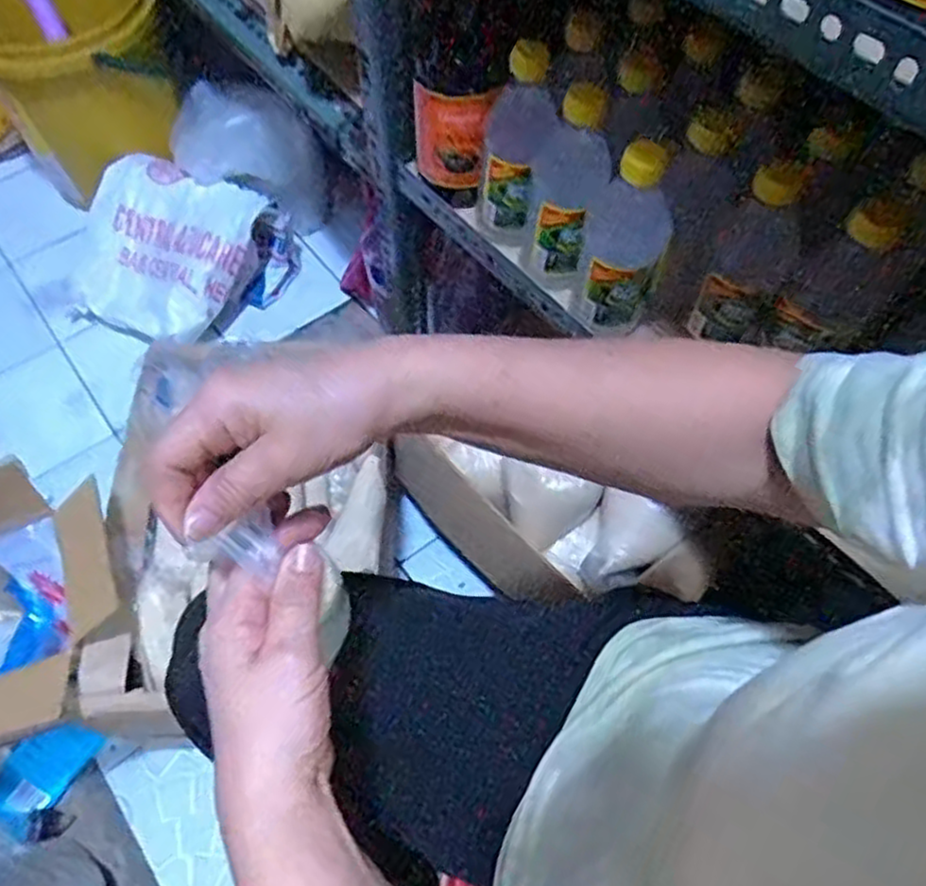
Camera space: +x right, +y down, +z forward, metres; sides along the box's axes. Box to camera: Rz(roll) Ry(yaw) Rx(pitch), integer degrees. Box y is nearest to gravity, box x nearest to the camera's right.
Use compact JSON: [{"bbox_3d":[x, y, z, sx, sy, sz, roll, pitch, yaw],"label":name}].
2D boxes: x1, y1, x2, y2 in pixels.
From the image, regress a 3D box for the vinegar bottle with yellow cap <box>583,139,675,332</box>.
[{"bbox_3d":[0.128,-0.158,0.575,0.059,0.183,0.059,12,60,6],"label":"vinegar bottle with yellow cap"}]

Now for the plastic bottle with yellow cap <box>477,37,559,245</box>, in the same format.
[{"bbox_3d":[0.043,-0.243,0.621,0.057,0.174,0.043,3,60,1],"label":"plastic bottle with yellow cap"}]

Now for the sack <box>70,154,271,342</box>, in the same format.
[{"bbox_3d":[-0.462,-0.288,1.118,0.307,0.145,0.231,24,63,13],"label":"sack"}]

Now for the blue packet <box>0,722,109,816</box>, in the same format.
[{"bbox_3d":[-0.475,0.367,0.834,0.074,0.009,0.124,27,31,3],"label":"blue packet"}]

